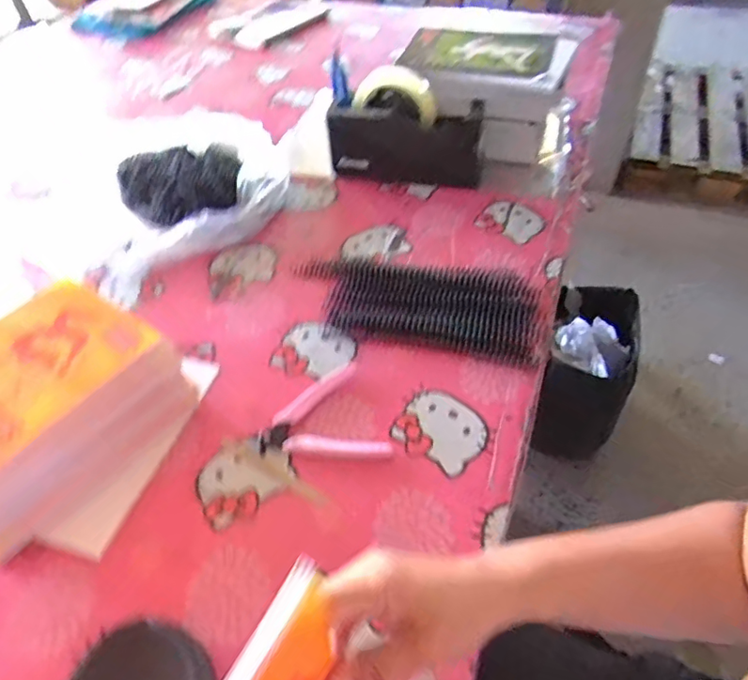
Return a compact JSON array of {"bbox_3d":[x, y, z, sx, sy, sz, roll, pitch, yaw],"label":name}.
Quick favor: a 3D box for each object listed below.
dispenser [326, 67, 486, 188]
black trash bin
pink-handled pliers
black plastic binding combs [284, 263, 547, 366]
[{"bbox_3d":[0.041,-0.270,0.718,0.197,0.128,0.060,4,49,7],"label":"dispenser"},{"bbox_3d":[0.505,0.066,1.323,0.178,0.272,0.320,13,51,15],"label":"black trash bin"},{"bbox_3d":[-0.052,0.073,0.490,0.107,0.006,0.106,-16,49,-11],"label":"pink-handled pliers"},{"bbox_3d":[0.043,-0.046,0.586,0.257,0.027,0.118,10,50,12],"label":"black plastic binding combs"}]

